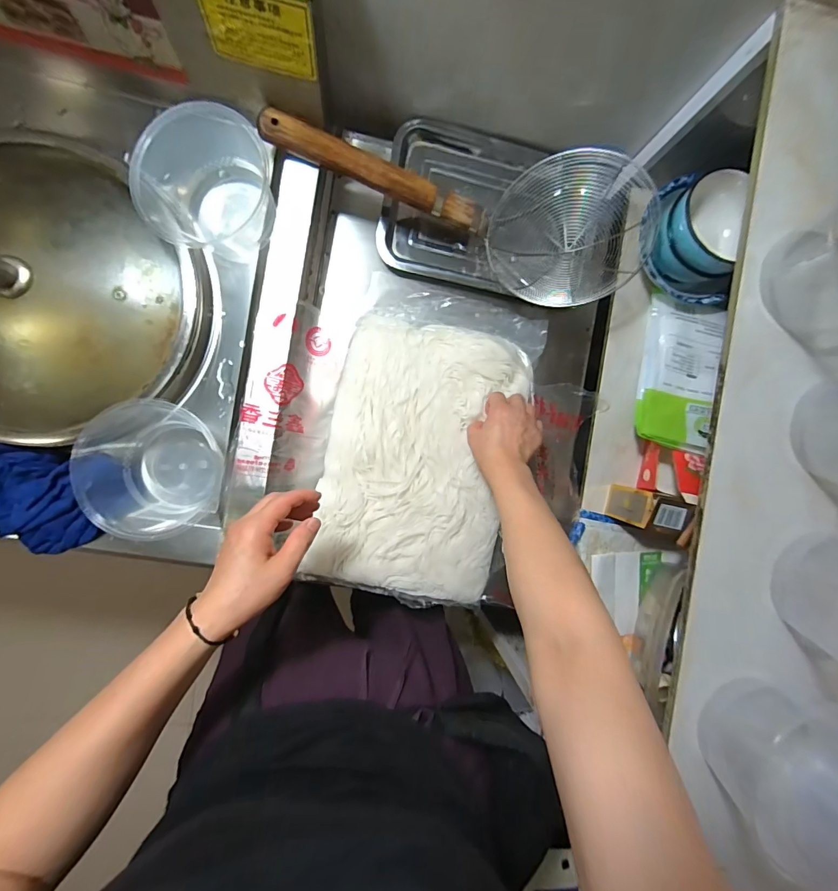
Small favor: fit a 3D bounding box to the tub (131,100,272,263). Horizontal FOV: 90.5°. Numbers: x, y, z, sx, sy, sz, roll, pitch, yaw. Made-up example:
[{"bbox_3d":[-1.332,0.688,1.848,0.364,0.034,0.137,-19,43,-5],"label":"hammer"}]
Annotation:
[{"bbox_3d":[-0.232,-0.286,0.459,0.121,0.096,0.119,0,92,-7],"label":"tub"}]

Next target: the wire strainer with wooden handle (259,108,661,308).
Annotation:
[{"bbox_3d":[0.063,-0.312,0.537,0.493,0.119,0.188,6,91,-17],"label":"wire strainer with wooden handle"}]

